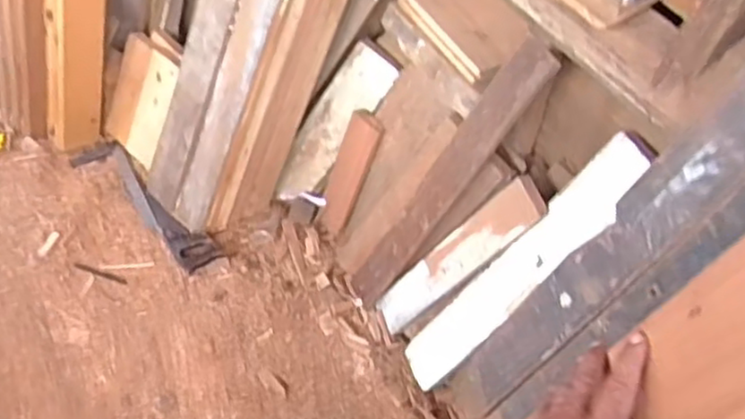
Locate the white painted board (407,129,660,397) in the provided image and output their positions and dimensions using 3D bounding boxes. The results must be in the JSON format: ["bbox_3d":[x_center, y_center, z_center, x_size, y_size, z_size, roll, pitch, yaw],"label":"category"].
[{"bbox_3d":[0.281,0.120,1.367,0.047,0.669,0.111,-5,52,-42],"label":"white painted board"}]

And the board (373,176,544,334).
[{"bbox_3d":[0.163,0.108,1.455,0.087,0.499,0.022,51,42,9],"label":"board"}]

